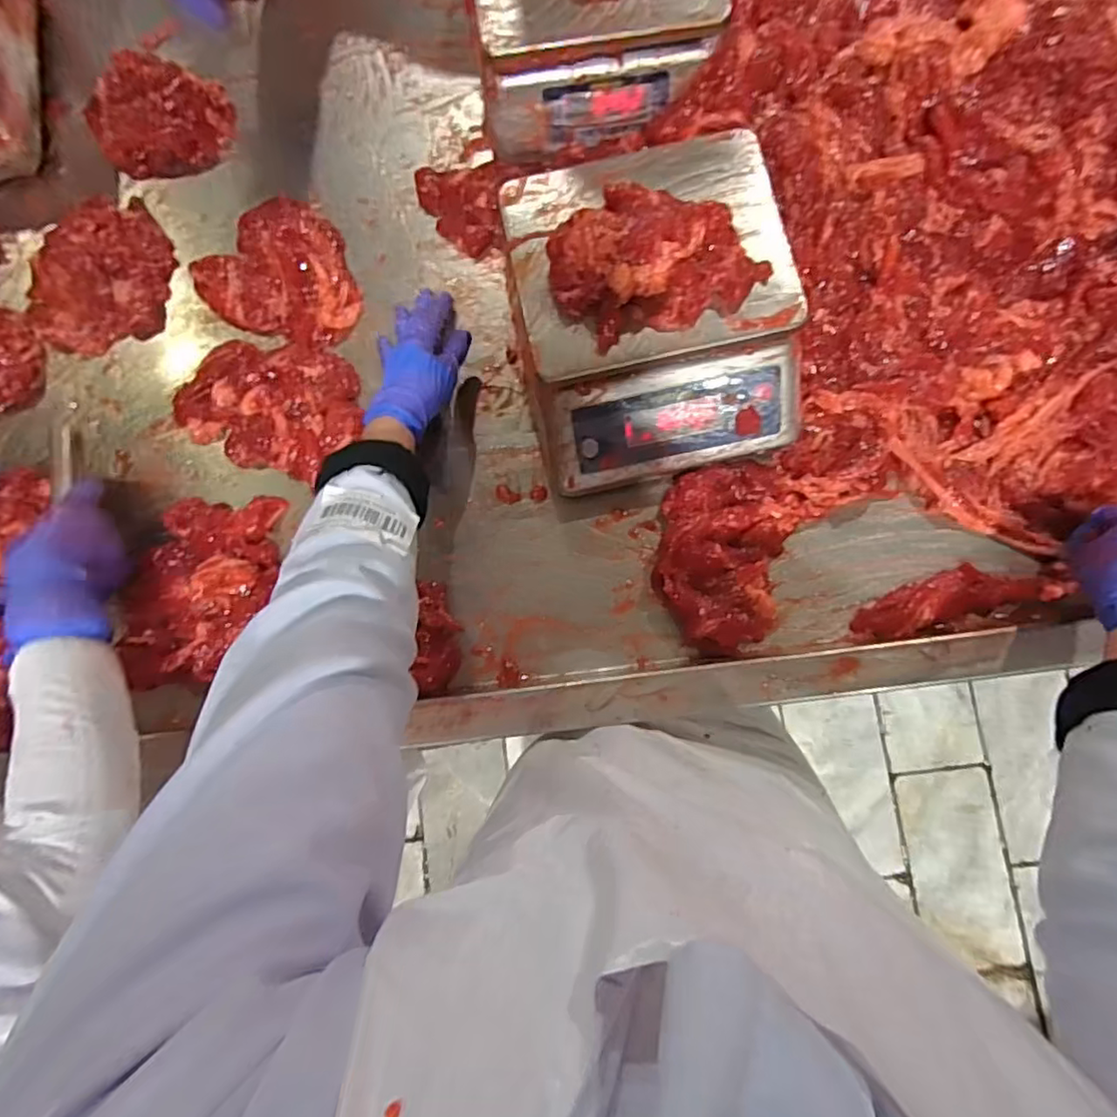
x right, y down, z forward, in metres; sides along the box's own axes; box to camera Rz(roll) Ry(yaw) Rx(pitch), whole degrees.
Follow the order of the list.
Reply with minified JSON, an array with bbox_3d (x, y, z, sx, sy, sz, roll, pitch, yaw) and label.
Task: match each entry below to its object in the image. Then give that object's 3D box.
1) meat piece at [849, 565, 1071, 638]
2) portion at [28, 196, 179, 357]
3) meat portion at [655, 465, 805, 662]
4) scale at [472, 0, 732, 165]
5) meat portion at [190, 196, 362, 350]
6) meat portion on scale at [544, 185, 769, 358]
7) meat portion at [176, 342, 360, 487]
[{"bbox_3d":[0.351,0.034,0.543,0.178,0.030,0.045,-12,83,4],"label":"meat piece"},{"bbox_3d":[-0.479,-0.299,0.649,0.133,0.027,0.166,12,85,6],"label":"portion"},{"bbox_3d":[0.148,-0.005,0.555,0.114,0.038,0.172,14,85,6],"label":"meat portion"},{"bbox_3d":[0.034,-0.515,0.598,0.231,0.119,0.207,-1,83,4],"label":"scale"},{"bbox_3d":[-0.279,-0.293,0.637,0.172,0.038,0.148,36,88,8],"label":"meat portion"},{"bbox_3d":[0.075,-0.243,0.484,0.170,0.042,0.119,-17,82,2],"label":"meat portion on scale"},{"bbox_3d":[-0.290,-0.156,0.610,0.184,0.035,0.131,15,85,6],"label":"meat portion"}]

